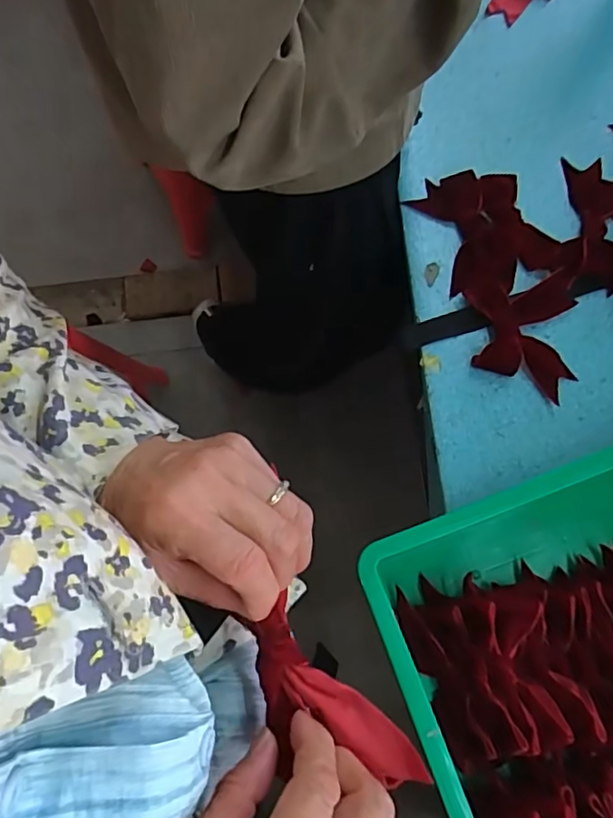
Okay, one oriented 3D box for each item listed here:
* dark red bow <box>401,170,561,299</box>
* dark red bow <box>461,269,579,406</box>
[{"bbox_3d":[0.183,-0.189,0.595,0.119,0.012,0.143,-29,77,-8],"label":"dark red bow"},{"bbox_3d":[0.216,-0.070,0.559,0.106,0.016,0.120,-7,75,-2],"label":"dark red bow"}]

